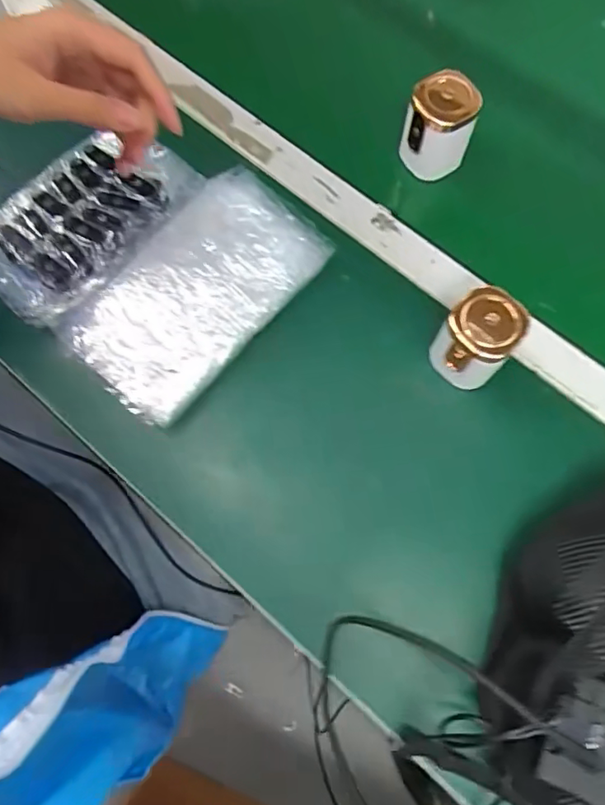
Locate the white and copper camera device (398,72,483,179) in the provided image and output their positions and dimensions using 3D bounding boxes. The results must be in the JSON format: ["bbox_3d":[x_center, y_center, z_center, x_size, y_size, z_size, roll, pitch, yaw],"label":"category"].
[{"bbox_3d":[0.124,-0.255,0.510,0.064,0.074,0.059,18,74,6],"label":"white and copper camera device"}]

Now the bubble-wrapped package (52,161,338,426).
[{"bbox_3d":[-0.089,-0.099,0.487,0.132,0.019,0.226,42,78,12],"label":"bubble-wrapped package"}]

